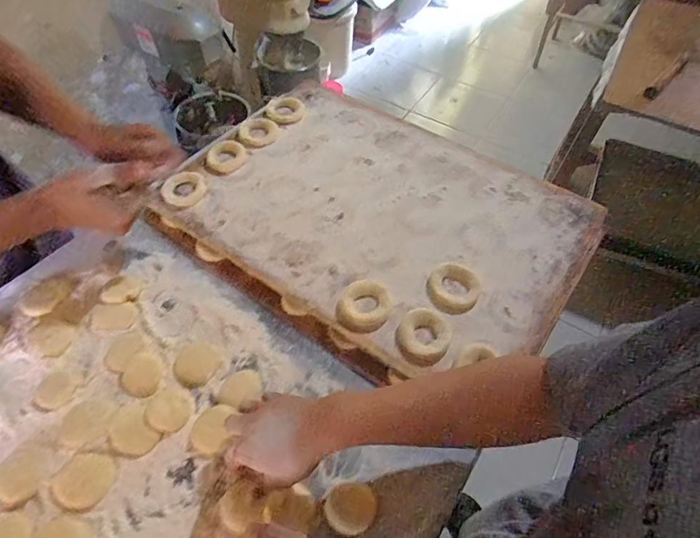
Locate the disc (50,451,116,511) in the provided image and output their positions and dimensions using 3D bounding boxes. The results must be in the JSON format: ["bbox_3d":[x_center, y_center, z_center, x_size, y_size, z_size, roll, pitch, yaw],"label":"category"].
[{"bbox_3d":[-0.285,0.225,0.479,0.054,0.004,0.056,1,57,-2],"label":"disc"}]

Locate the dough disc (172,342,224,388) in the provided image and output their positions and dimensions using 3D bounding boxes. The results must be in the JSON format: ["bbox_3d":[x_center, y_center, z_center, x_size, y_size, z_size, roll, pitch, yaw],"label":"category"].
[{"bbox_3d":[-0.192,0.119,0.564,0.052,0.004,0.058,28,60,14],"label":"dough disc"}]

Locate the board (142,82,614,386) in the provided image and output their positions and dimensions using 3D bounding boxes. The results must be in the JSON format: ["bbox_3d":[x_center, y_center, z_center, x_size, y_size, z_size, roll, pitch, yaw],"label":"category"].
[{"bbox_3d":[0.040,-0.092,0.699,0.605,0.032,0.453,31,61,16],"label":"board"}]

